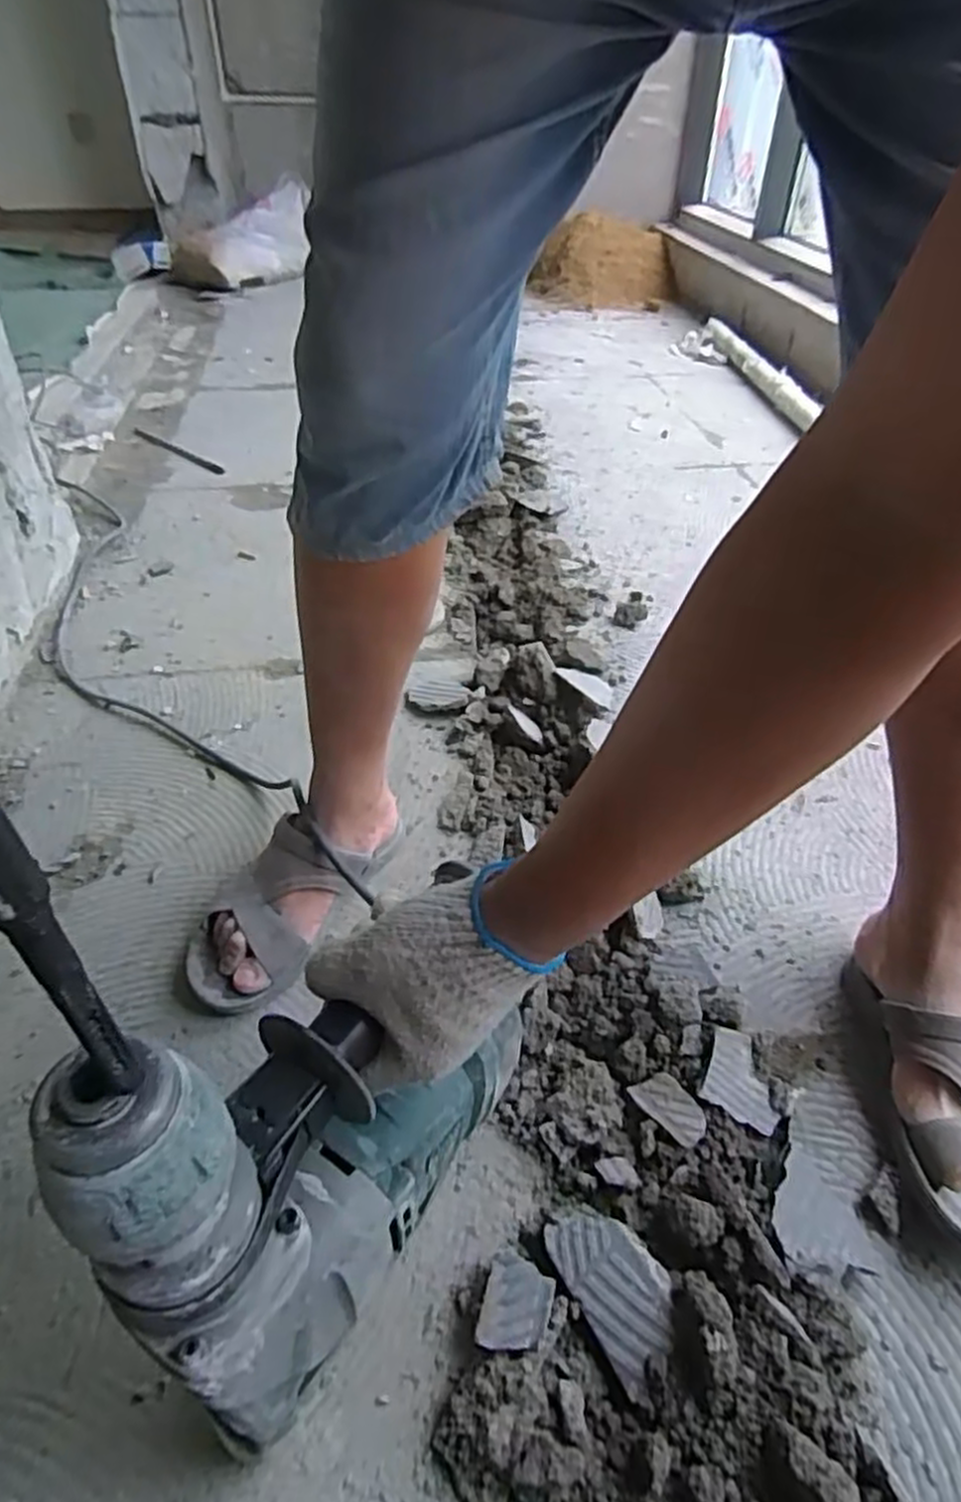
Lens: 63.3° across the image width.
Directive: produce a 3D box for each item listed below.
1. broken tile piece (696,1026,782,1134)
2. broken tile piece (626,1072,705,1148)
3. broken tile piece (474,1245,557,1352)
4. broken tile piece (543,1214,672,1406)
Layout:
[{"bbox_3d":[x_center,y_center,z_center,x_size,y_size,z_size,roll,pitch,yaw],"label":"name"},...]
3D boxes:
[{"bbox_3d":[0.206,0.257,0.616,0.060,0.007,0.068,27,46,-1],"label":"broken tile piece"},{"bbox_3d":[0.146,0.271,0.596,0.033,0.004,0.062,-33,36,-17],"label":"broken tile piece"},{"bbox_3d":[0.023,0.346,0.493,0.041,0.010,0.059,9,36,12],"label":"broken tile piece"},{"bbox_3d":[0.089,0.342,0.502,0.055,0.007,0.098,-22,47,-24],"label":"broken tile piece"}]

